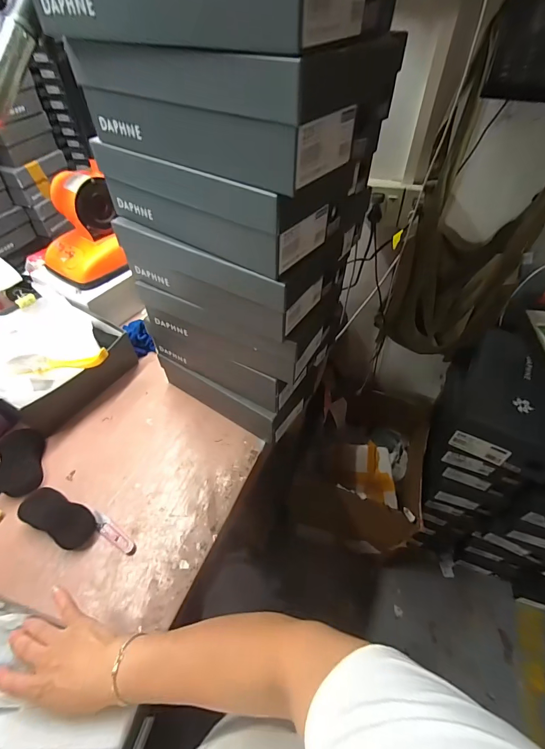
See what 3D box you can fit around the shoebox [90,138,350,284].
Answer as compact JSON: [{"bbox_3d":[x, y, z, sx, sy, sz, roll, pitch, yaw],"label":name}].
[{"bbox_3d":[-0.071,-0.238,0.460,0.307,0.096,0.149,27,54,21],"label":"shoebox"}]

